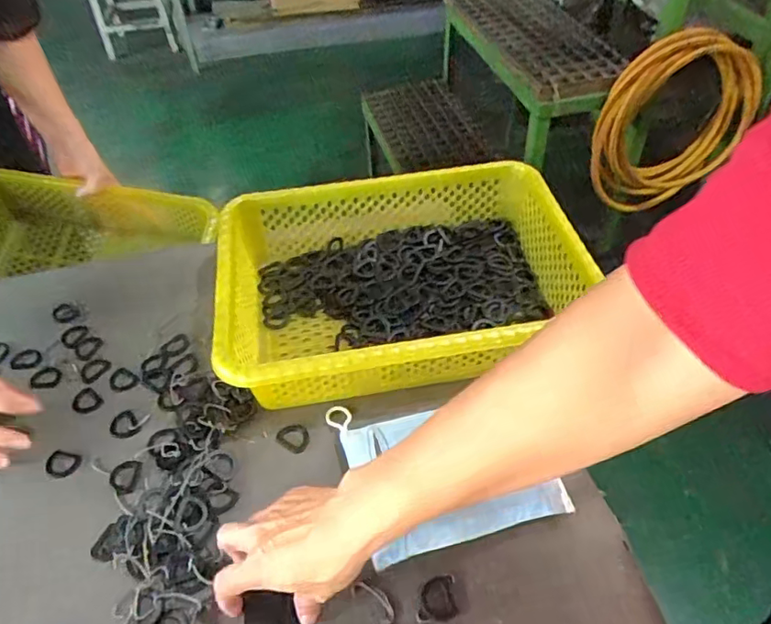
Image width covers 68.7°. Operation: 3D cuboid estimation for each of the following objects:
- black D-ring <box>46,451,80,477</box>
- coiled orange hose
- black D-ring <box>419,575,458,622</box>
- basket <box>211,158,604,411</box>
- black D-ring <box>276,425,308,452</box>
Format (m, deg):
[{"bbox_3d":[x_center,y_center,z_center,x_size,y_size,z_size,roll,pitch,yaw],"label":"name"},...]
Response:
[{"bbox_3d":[-0.285,0.135,0.498,0.029,0.006,0.023,7,48,10],"label":"black D-ring"},{"bbox_3d":[0.615,-0.406,1.223,0.368,0.365,0.082,-11,47,-6],"label":"coiled orange hose"},{"bbox_3d":[0.038,0.209,0.412,0.025,0.004,0.030,-9,47,-4],"label":"black D-ring"},{"bbox_3d":[0.016,-0.037,0.565,0.338,0.086,0.244,-10,47,-5],"label":"basket"},{"bbox_3d":[-0.082,0.113,0.509,0.029,0.004,0.026,23,53,23],"label":"black D-ring"}]

